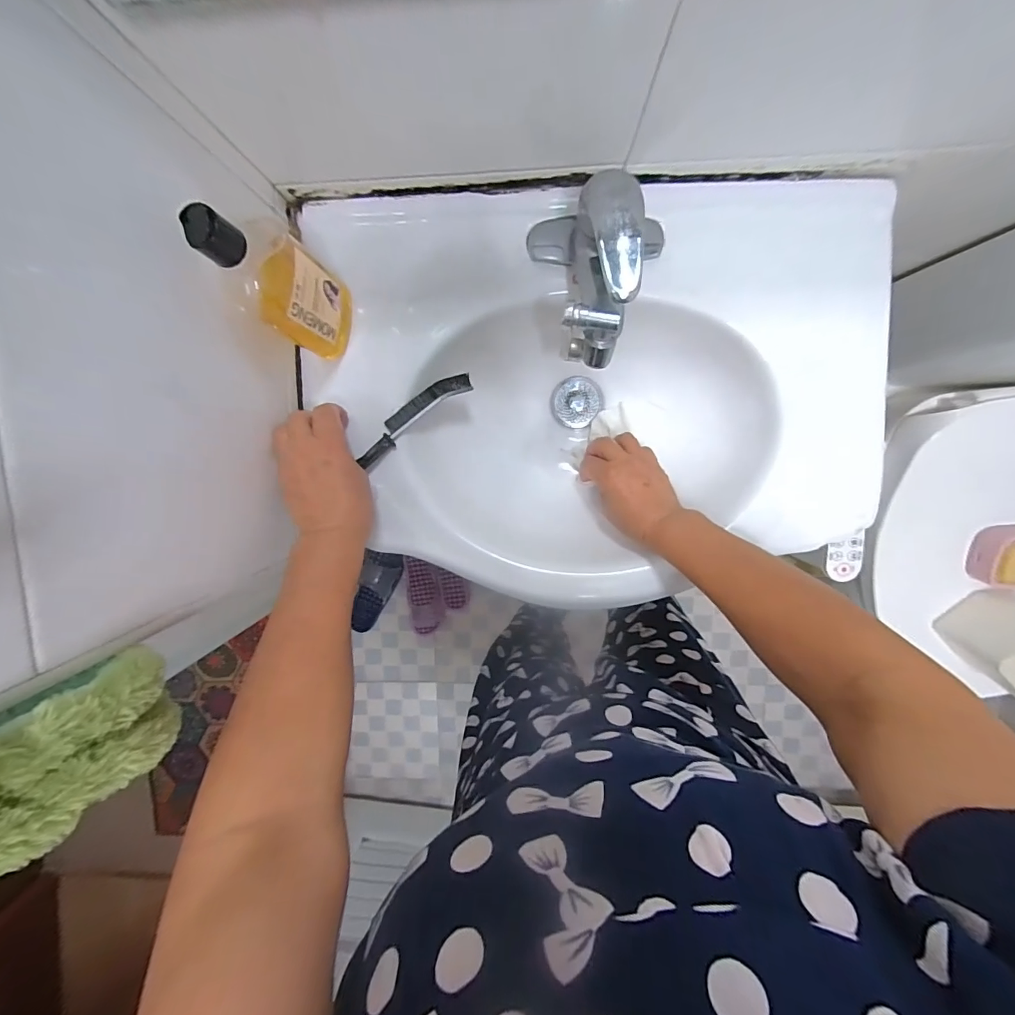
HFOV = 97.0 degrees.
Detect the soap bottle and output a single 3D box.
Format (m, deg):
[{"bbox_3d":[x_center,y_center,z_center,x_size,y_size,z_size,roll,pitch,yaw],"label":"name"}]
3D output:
[{"bbox_3d":[-0.181,-0.177,0.366,0.052,0.177,0.073,23,99,0],"label":"soap bottle"}]

